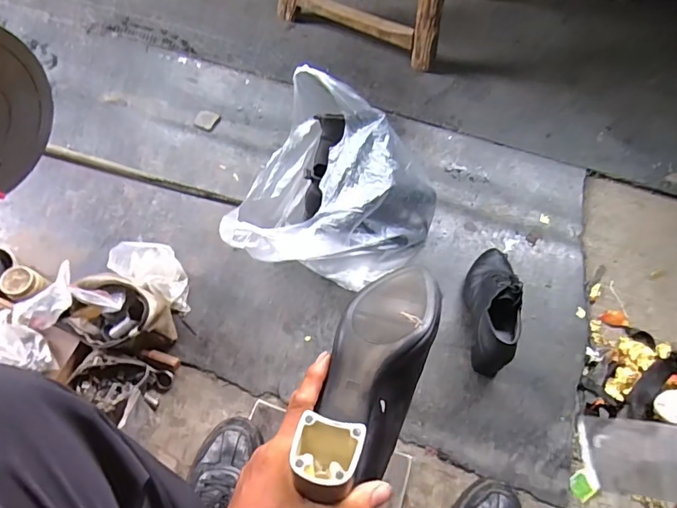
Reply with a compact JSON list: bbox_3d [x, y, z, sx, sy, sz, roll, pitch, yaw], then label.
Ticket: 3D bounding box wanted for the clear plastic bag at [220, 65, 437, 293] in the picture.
[{"bbox_3d":[0.010,-0.080,0.801,0.274,0.205,0.325,21,64,9],"label":"clear plastic bag"}]

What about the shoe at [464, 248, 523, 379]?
[{"bbox_3d":[0.250,0.080,0.792,0.075,0.093,0.220,10,63,3],"label":"shoe"}]

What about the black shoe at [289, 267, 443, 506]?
[{"bbox_3d":[0.028,0.098,0.402,0.078,0.075,0.205,23,56,10],"label":"black shoe"}]

